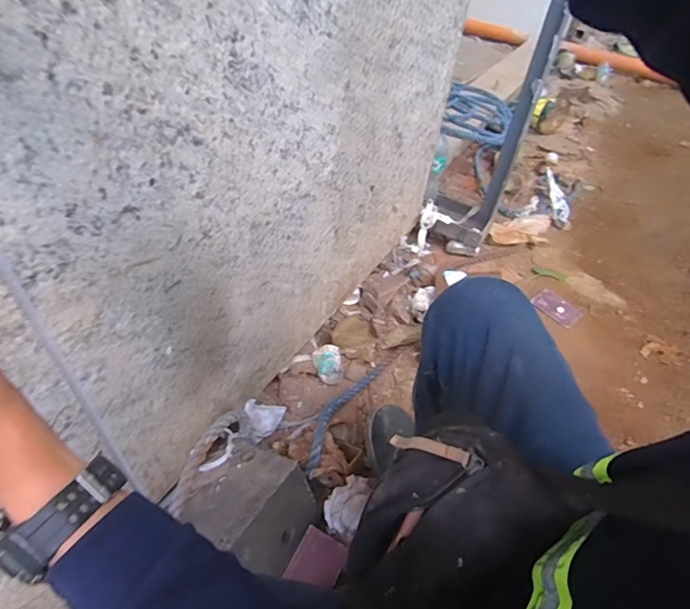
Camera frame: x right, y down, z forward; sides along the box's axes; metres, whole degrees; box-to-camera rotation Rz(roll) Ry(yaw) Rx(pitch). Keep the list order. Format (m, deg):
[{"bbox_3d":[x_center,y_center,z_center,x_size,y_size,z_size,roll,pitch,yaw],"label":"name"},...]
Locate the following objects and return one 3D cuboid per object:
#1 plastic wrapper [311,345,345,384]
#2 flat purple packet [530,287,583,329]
[{"bbox_3d":[-0.038,0.139,1.039,0.069,0.035,0.090,-1,47,-8],"label":"plastic wrapper"},{"bbox_3d":[0.597,0.006,1.271,0.096,0.011,0.129,-28,56,-24],"label":"flat purple packet"}]

